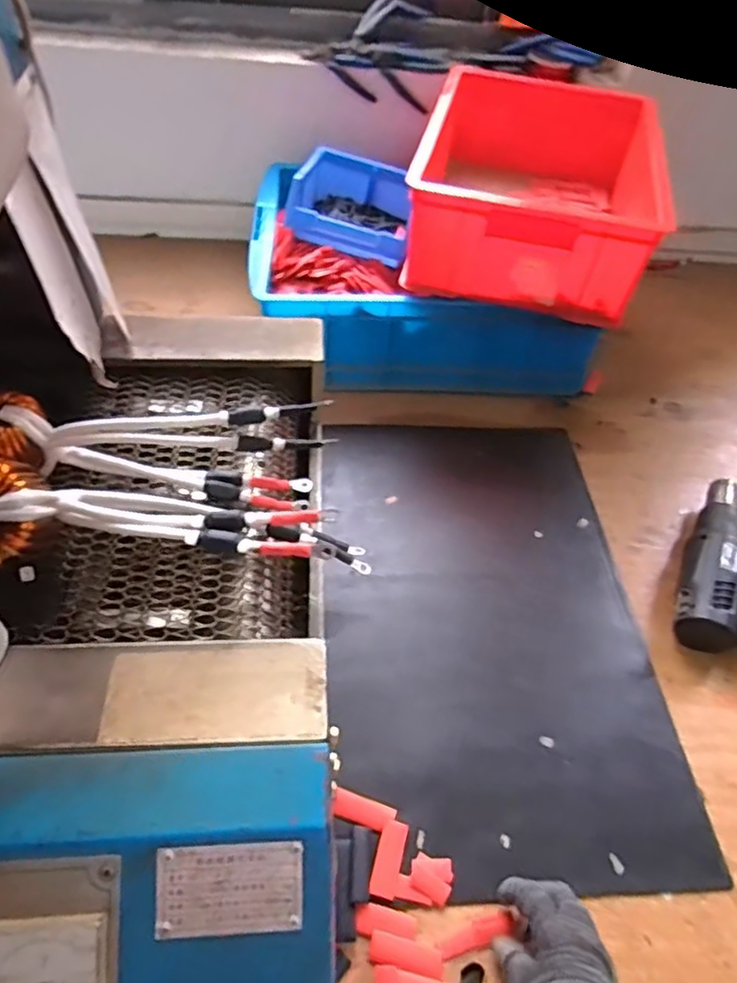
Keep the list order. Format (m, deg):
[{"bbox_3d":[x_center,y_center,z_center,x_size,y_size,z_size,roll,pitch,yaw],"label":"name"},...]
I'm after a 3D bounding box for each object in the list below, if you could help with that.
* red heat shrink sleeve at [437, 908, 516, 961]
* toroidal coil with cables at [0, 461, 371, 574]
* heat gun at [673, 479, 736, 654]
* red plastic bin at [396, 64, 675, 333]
[{"bbox_3d":[0.092,0.375,0.533,0.067,0.005,0.018,-20,56,-8],"label":"red heat shrink sleeve"},{"bbox_3d":[-0.152,0.021,0.462,0.297,0.064,0.081,4,50,-2],"label":"toroidal coil with cables"},{"bbox_3d":[0.465,0.100,0.742,0.179,0.064,0.229,22,52,12],"label":"heat gun"},{"bbox_3d":[0.230,-0.423,0.878,0.299,0.145,0.394,14,51,6],"label":"red plastic bin"}]

